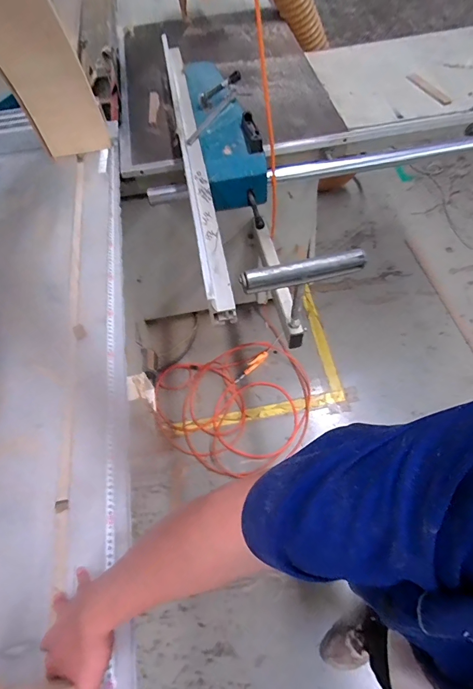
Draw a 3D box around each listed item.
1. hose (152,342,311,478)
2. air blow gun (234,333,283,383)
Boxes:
[{"bbox_3d":[0.000,0.247,1.562,0.651,0.065,0.521,-15,60,-5],"label":"hose"},{"bbox_3d":[0.106,0.059,1.656,0.307,0.024,0.041,-41,66,-18],"label":"air blow gun"}]

